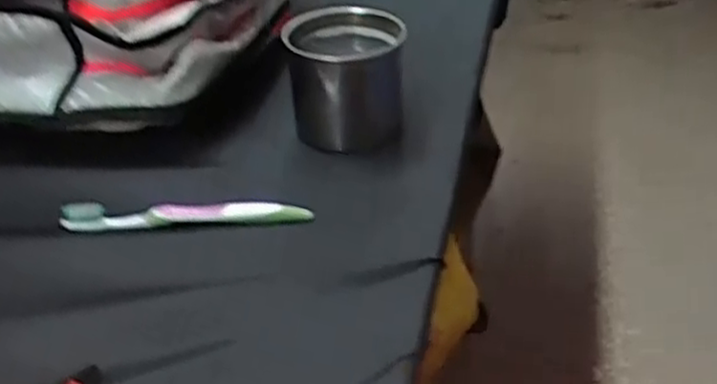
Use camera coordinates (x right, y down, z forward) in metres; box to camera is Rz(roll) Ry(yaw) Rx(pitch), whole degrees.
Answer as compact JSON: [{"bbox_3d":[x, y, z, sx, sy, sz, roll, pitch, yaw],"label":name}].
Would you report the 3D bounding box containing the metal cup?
[{"bbox_3d":[-0.011,-0.100,0.672,0.101,0.091,0.098,-1,35,1],"label":"metal cup"}]

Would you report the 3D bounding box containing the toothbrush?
[{"bbox_3d":[-0.131,0.016,0.582,0.186,0.018,0.013,-4,35,-2],"label":"toothbrush"}]

